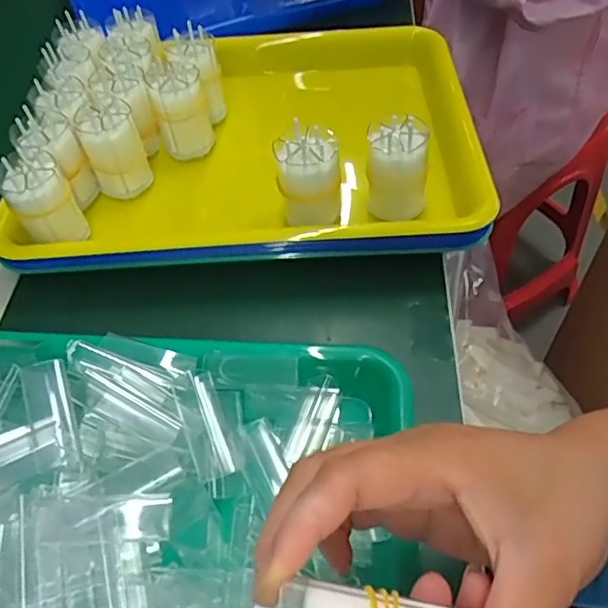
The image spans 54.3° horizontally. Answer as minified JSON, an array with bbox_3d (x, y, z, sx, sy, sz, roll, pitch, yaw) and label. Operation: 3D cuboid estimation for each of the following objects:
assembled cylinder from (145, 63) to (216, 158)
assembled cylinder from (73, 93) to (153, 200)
[{"bbox_3d":[-0.093,-0.145,0.449,0.038,0.060,0.033,-15,53,-7],"label":"assembled cylinder"},{"bbox_3d":[-0.137,-0.114,0.424,0.039,0.056,0.051,-22,55,-12],"label":"assembled cylinder"}]

